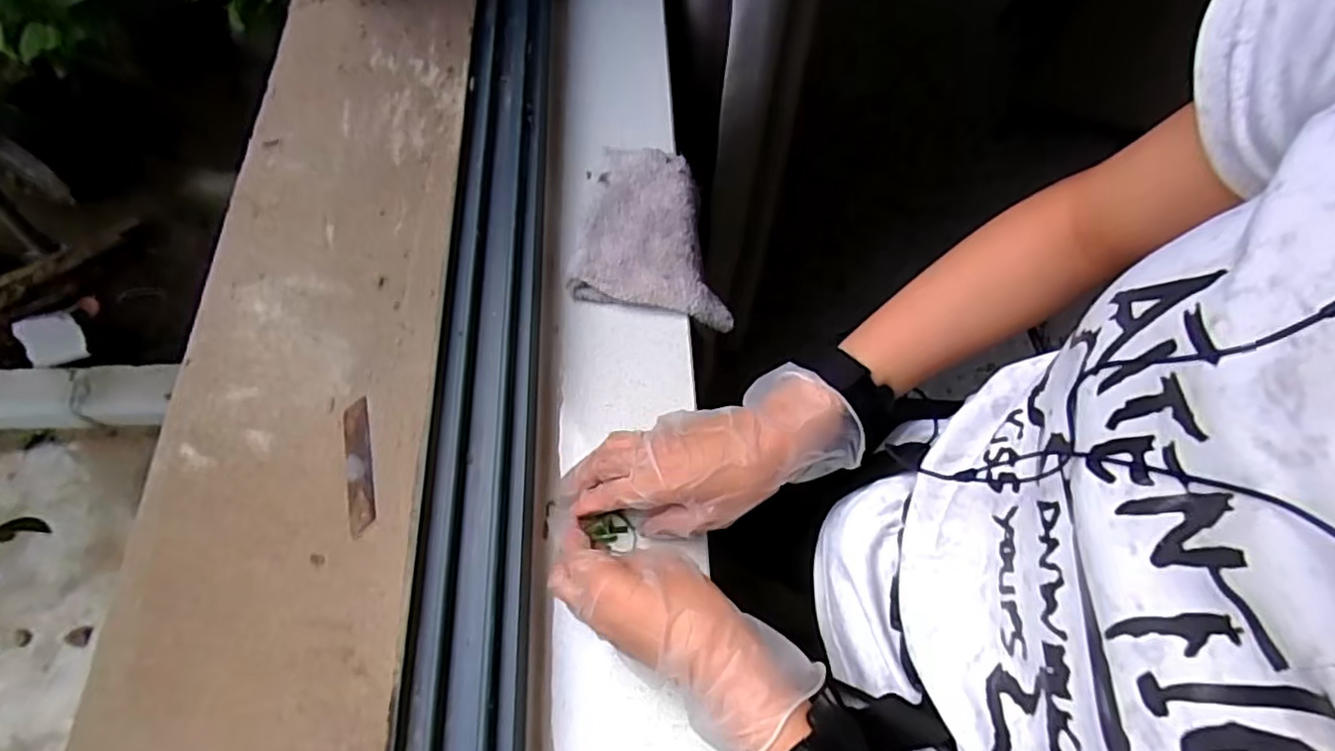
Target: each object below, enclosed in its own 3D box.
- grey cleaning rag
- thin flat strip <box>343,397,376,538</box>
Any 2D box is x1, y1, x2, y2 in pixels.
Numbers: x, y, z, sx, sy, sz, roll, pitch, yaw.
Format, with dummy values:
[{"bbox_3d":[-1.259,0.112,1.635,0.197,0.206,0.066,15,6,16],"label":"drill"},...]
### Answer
[{"bbox_3d":[-0.005,-0.122,0.540,0.123,0.030,0.150,7,64,2],"label":"grey cleaning rag"},{"bbox_3d":[-0.227,0.066,0.475,0.018,0.004,0.103,-6,62,-21],"label":"thin flat strip"}]

